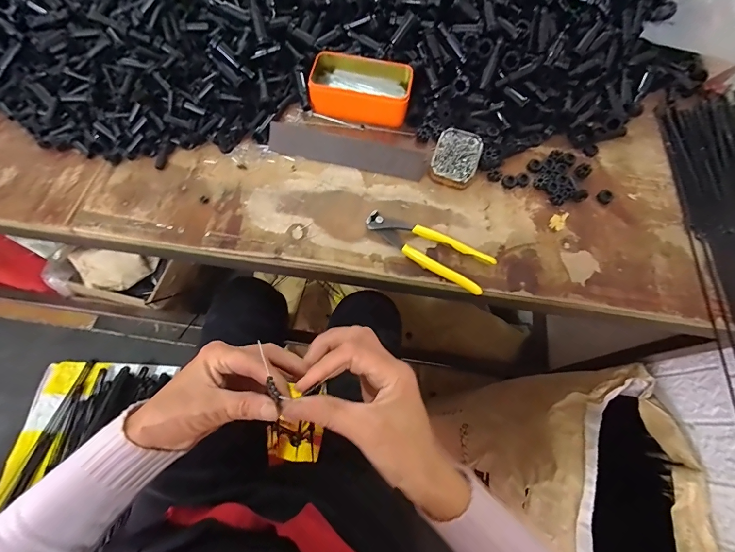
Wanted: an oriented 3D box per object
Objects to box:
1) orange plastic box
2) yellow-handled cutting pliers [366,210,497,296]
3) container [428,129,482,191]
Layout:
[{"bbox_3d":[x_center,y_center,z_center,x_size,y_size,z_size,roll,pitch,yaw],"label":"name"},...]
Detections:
[{"bbox_3d":[-0.009,-0.281,0.521,0.143,0.040,0.087,8,69,2],"label":"orange plastic box"},{"bbox_3d":[0.076,-0.038,0.445,0.165,0.012,0.052,30,71,10],"label":"yellow-handled cutting pliers"},{"bbox_3d":[0.124,-0.165,0.491,0.061,0.019,0.088,19,69,6],"label":"container"}]

